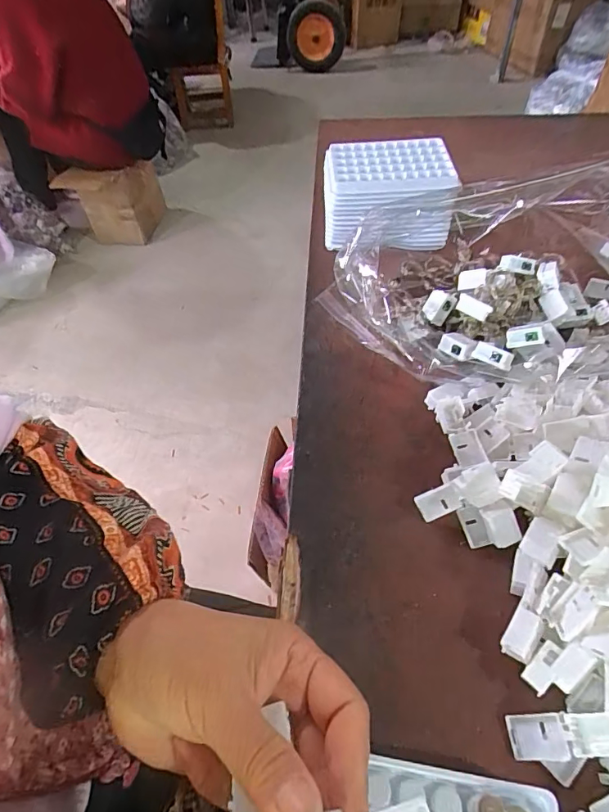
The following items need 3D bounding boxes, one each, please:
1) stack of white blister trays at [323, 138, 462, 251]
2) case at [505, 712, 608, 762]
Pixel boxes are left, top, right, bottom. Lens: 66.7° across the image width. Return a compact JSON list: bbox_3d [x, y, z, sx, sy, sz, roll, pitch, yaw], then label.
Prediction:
[{"bbox_3d":[0.087,-0.222,0.488,0.128,0.064,0.101,2,53,5],"label":"stack of white blister trays"},{"bbox_3d":[0.132,0.166,0.233,0.055,0.008,0.019,-20,48,24],"label":"case"}]

